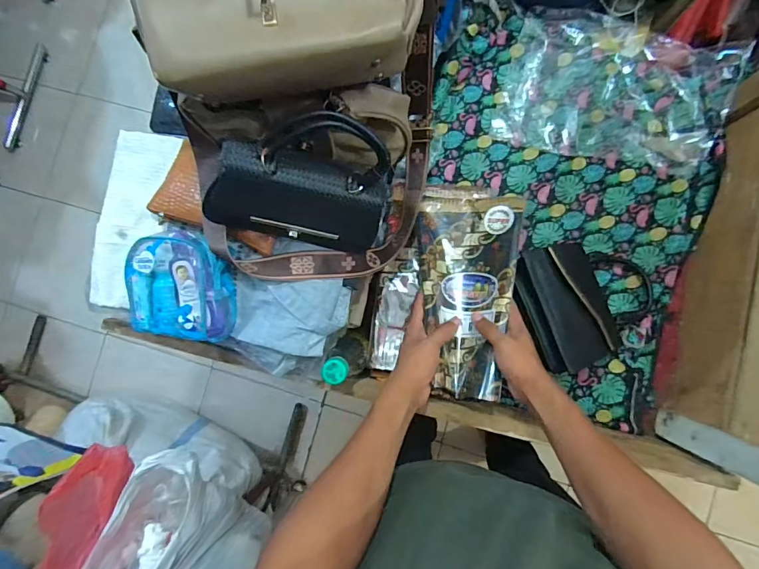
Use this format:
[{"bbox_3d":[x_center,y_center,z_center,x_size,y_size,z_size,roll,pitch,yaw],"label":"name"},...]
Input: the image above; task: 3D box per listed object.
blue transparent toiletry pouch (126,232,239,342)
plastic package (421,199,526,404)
[{"bbox_3d":[-0.249,0.002,0.513,0.126,0.046,0.125,4,86,6],"label":"blue transparent toiletry pouch"},{"bbox_3d":[0.130,0.009,0.620,0.155,0.047,0.308,3,69,6],"label":"plastic package"}]

